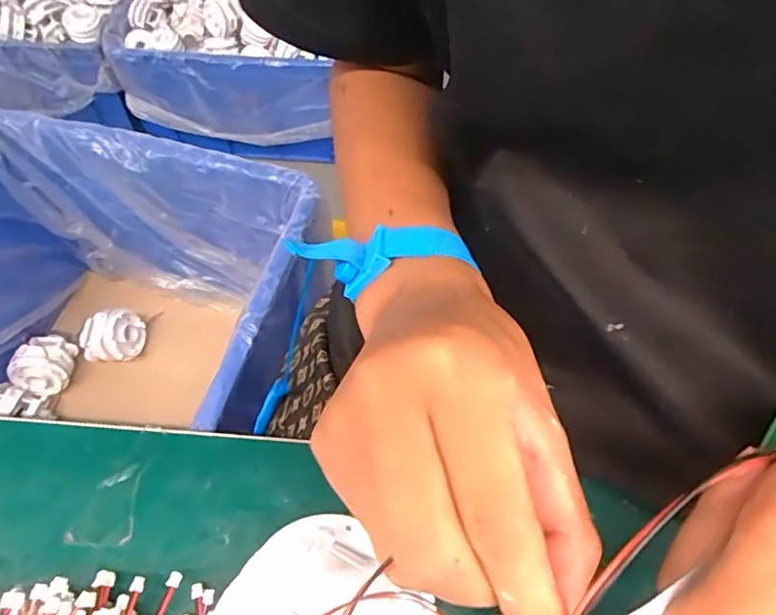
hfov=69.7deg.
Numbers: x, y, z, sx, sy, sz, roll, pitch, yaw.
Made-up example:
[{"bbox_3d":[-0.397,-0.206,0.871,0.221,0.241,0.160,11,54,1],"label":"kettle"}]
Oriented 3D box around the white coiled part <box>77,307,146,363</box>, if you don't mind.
[{"bbox_3d":[-0.385,0.038,0.774,0.080,0.061,0.071,7,58,4],"label":"white coiled part"}]

